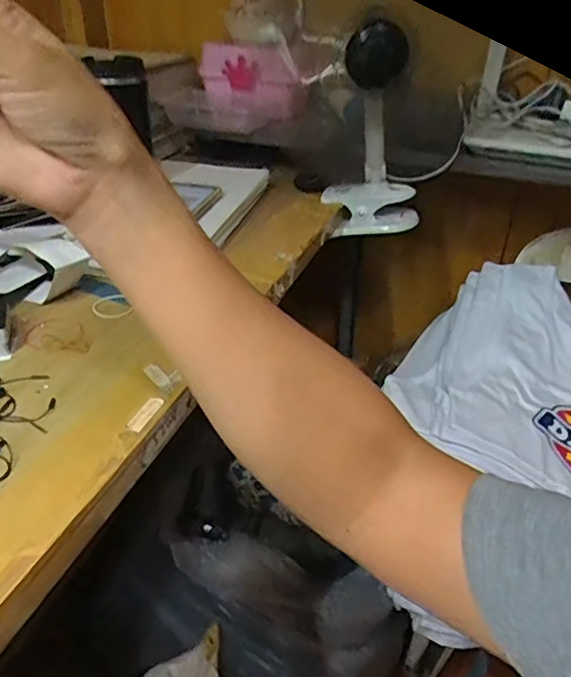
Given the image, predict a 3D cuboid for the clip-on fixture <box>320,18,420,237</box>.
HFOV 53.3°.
[{"bbox_3d":[0.114,-0.255,0.735,0.128,0.256,0.088,12,34,14],"label":"clip-on fixture"}]

